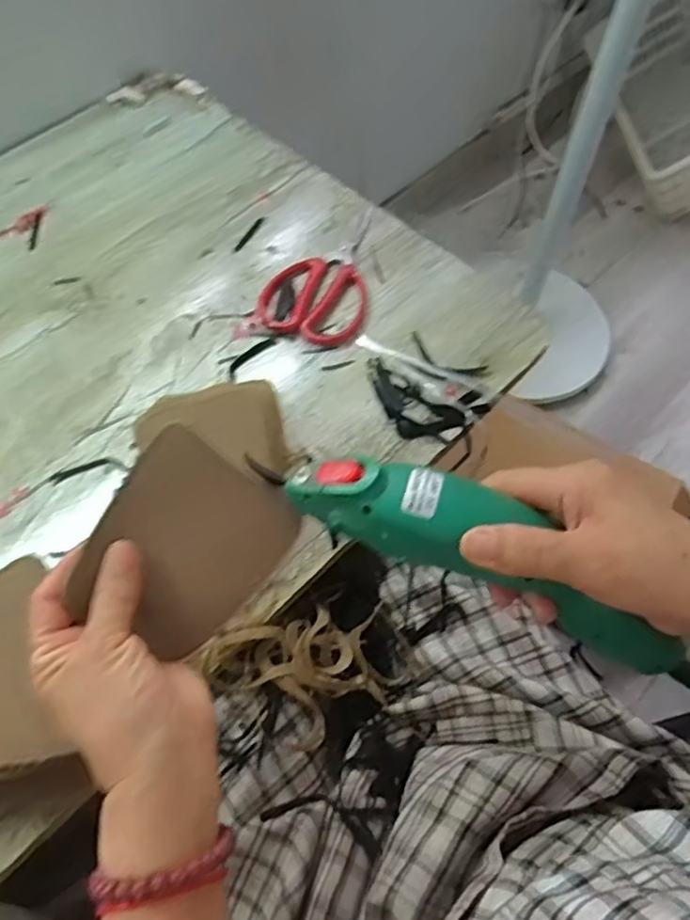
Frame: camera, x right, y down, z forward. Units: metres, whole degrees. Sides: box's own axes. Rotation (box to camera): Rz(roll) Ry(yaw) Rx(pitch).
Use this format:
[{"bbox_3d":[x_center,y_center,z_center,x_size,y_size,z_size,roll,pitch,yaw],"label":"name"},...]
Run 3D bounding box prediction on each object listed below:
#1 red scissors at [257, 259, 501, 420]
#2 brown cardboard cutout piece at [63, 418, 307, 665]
[{"bbox_3d":[0.033,-0.122,0.590,0.236,0.010,0.092,29,63,14],"label":"red scissors"},{"bbox_3d":[-0.083,0.046,0.332,0.085,0.006,0.103,35,93,-4],"label":"brown cardboard cutout piece"}]

